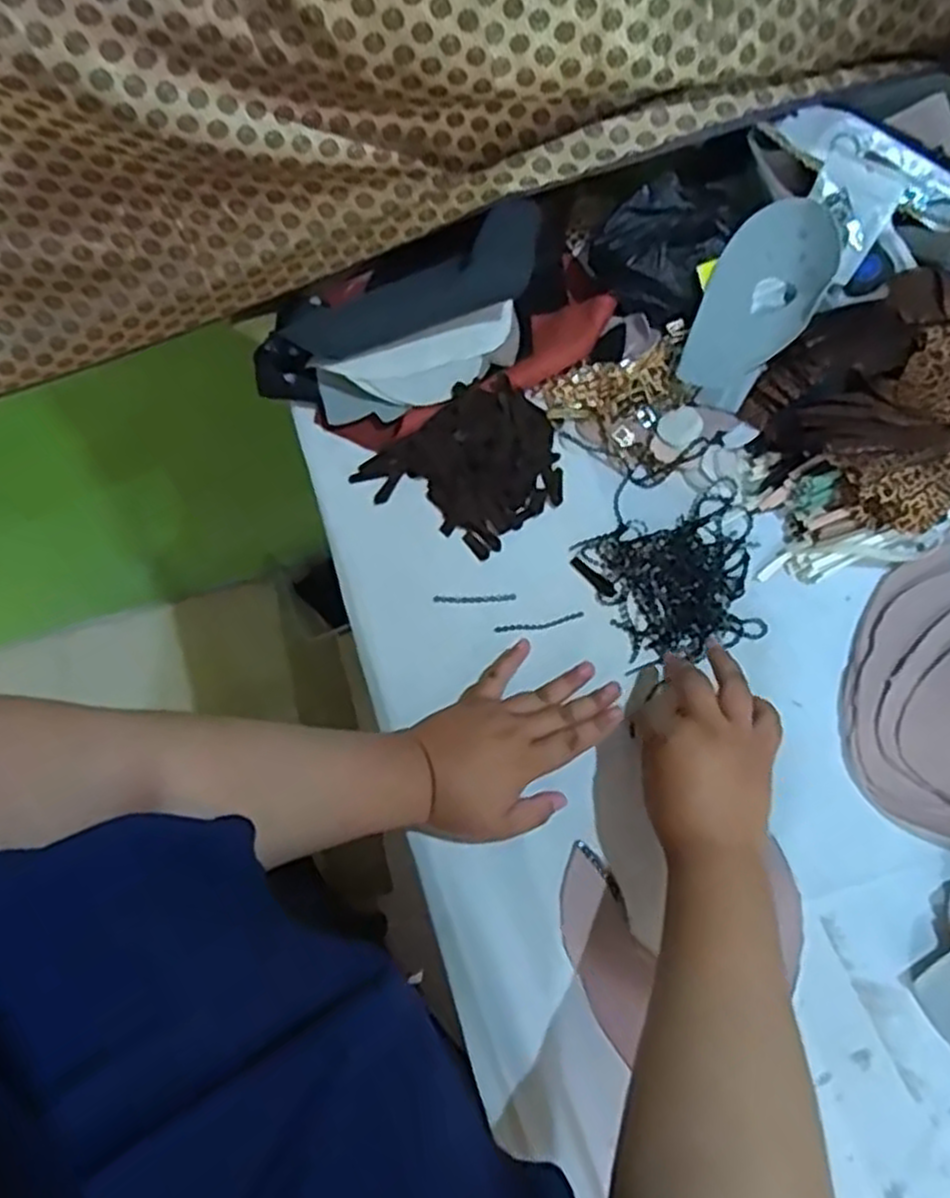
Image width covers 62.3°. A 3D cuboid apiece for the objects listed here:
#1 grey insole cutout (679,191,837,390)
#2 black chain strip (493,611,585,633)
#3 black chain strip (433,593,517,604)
[{"bbox_3d":[0.230,-0.244,0.630,0.081,0.023,0.164,35,95,12],"label":"grey insole cutout"},{"bbox_3d":[0.051,0.020,0.622,0.070,0.004,0.009,-11,72,-2],"label":"black chain strip"},{"bbox_3d":[0.000,0.000,0.635,0.065,0.004,0.007,-2,72,1],"label":"black chain strip"}]

